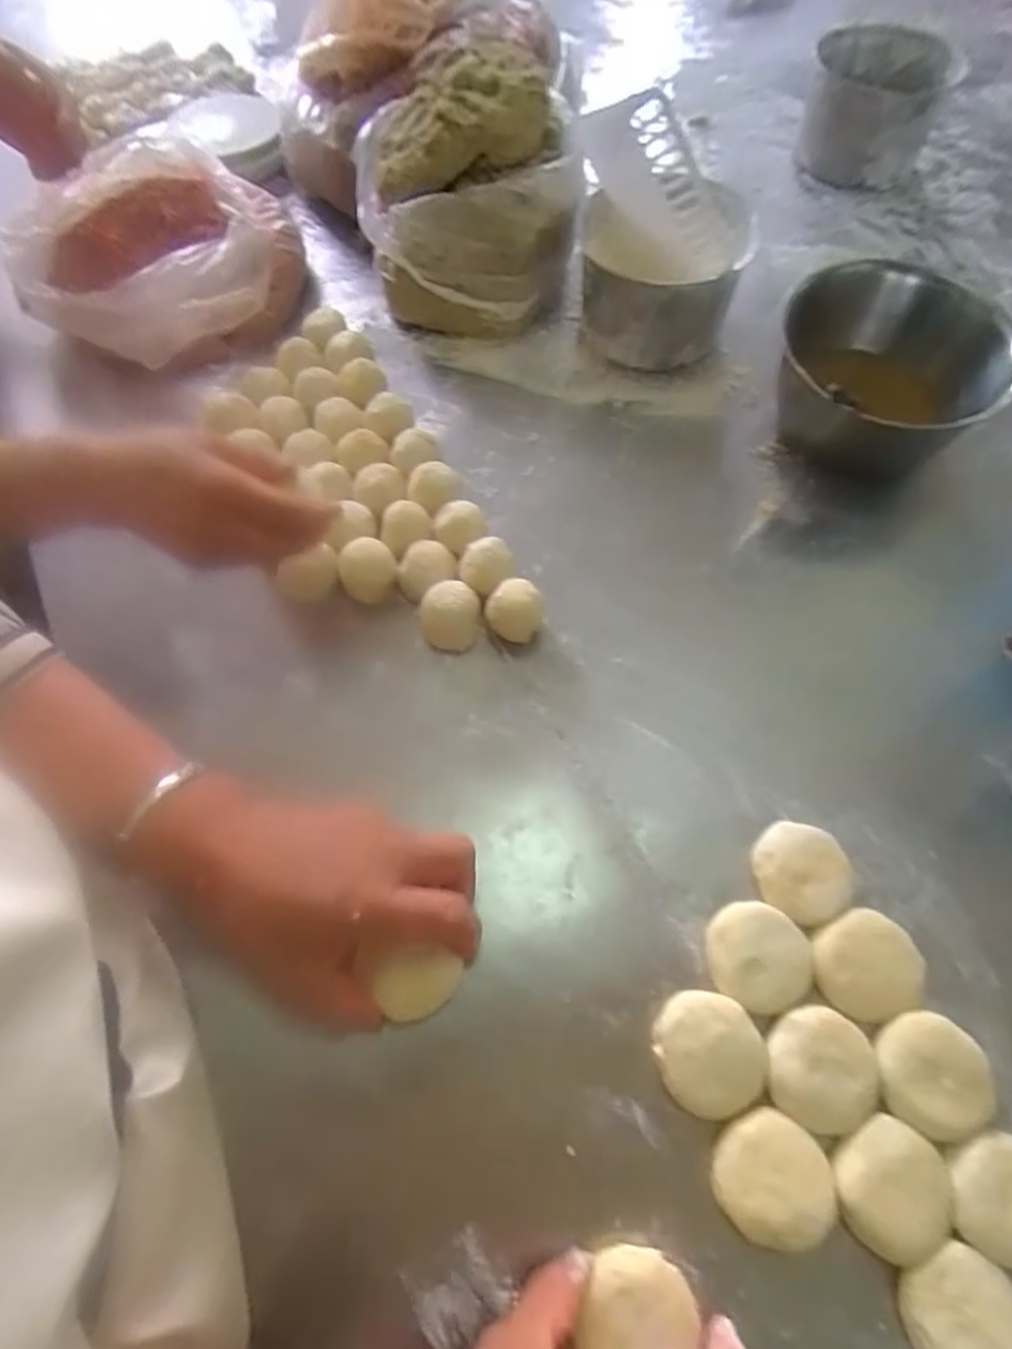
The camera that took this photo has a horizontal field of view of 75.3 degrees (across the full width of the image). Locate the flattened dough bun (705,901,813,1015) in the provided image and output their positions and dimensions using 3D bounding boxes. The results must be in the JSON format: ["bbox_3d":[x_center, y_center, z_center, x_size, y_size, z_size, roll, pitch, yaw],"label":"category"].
[{"bbox_3d":[0.145,0.162,0.377,0.056,0.019,0.056,-1,64,1],"label":"flattened dough bun"}]

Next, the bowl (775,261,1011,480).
[{"bbox_3d":[0.296,-0.241,0.525,0.145,0.106,0.153,-1,64,1],"label":"bowl"}]

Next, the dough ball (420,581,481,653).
[{"bbox_3d":[-0.040,-0.043,0.479,0.042,0.032,0.040,-1,64,1],"label":"dough ball"}]

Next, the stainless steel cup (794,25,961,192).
[{"bbox_3d":[0.391,-0.611,0.710,0.132,0.096,0.142,-1,64,1],"label":"stainless steel cup"}]

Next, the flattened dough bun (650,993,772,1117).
[{"bbox_3d":[0.110,0.205,0.357,0.054,0.022,0.059,-1,64,1],"label":"flattened dough bun"}]

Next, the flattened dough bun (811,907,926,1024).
[{"bbox_3d":[0.204,0.167,0.375,0.060,0.022,0.052,-24,66,-10],"label":"flattened dough bun"}]

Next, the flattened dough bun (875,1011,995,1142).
[{"bbox_3d":[0.225,0.213,0.350,0.052,0.022,0.056,-3,64,0],"label":"flattened dough bun"}]

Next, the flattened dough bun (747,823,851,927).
[{"bbox_3d":[0.179,0.121,0.399,0.058,0.021,0.054,-1,64,1],"label":"flattened dough bun"}]

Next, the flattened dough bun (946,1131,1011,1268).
[{"bbox_3d":[0.248,0.261,0.328,0.053,0.018,0.053,4,64,4],"label":"flattened dough bun"}]

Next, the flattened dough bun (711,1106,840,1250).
[{"bbox_3d":[0.134,0.255,0.333,0.057,0.022,0.054,-1,64,1],"label":"flattened dough bun"}]

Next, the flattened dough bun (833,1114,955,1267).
[{"bbox_3d":[0.194,0.258,0.330,0.055,0.019,0.053,-1,64,1],"label":"flattened dough bun"}]

